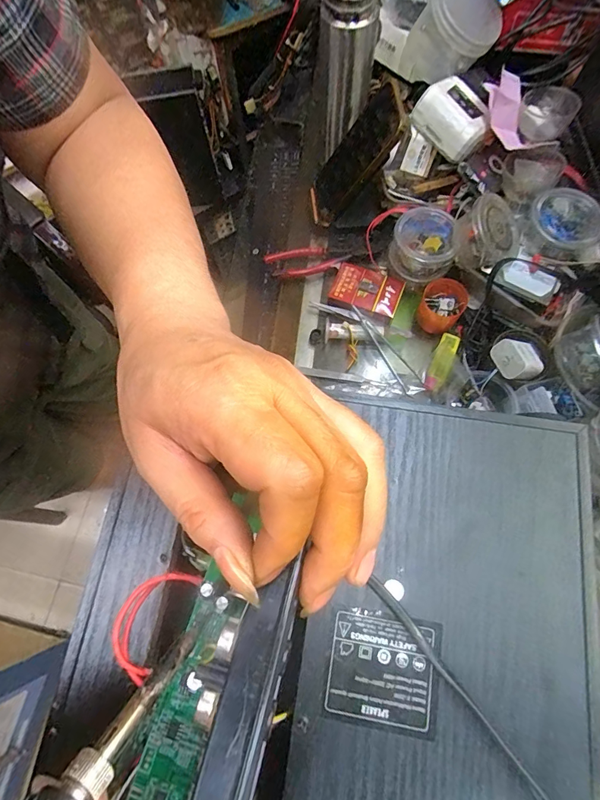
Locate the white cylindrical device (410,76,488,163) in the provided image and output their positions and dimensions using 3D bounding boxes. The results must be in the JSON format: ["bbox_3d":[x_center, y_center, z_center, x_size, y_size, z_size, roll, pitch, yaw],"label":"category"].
[{"bbox_3d":[0.173,-0.317,0.472,0.053,0.045,0.079,-36,74,-10],"label":"white cylindrical device"}]

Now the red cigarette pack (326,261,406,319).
[{"bbox_3d":[0.084,-0.141,0.530,0.086,0.024,0.055,14,72,6],"label":"red cigarette pack"}]

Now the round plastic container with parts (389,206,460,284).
[{"bbox_3d":[0.148,-0.187,0.509,0.071,0.058,0.077,0,71,1],"label":"round plastic container with parts"}]

